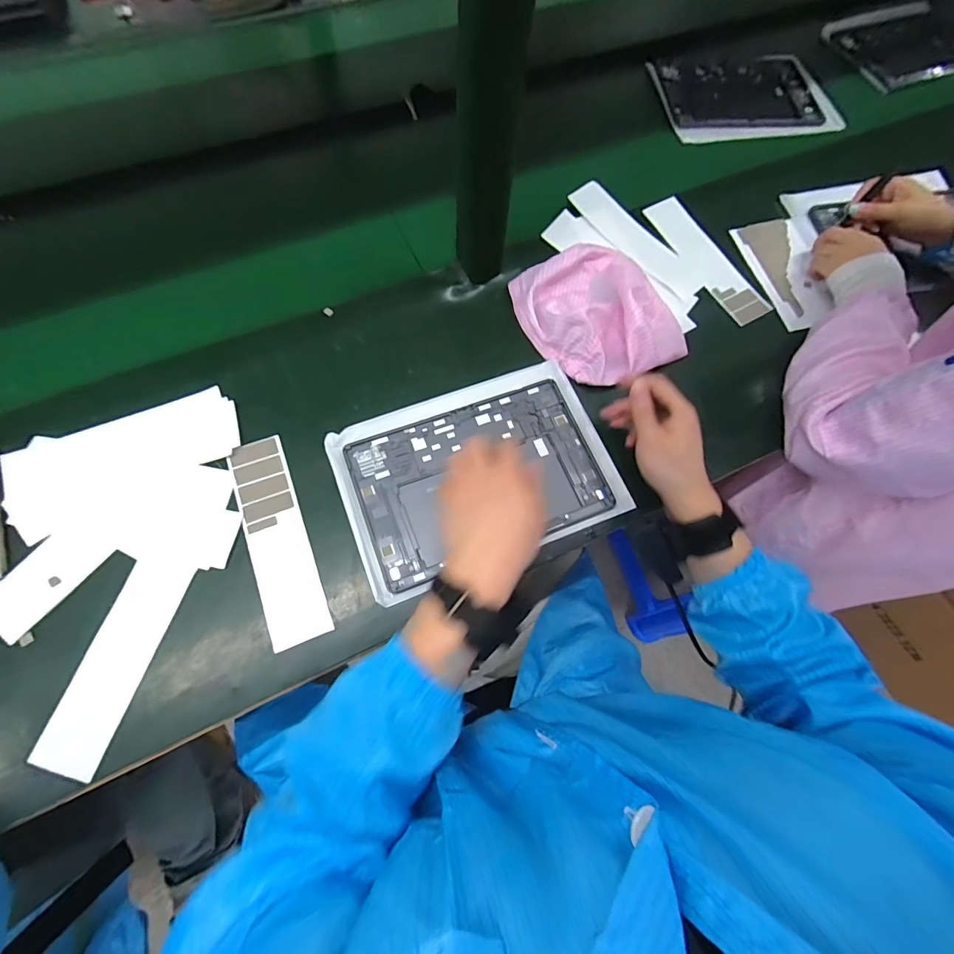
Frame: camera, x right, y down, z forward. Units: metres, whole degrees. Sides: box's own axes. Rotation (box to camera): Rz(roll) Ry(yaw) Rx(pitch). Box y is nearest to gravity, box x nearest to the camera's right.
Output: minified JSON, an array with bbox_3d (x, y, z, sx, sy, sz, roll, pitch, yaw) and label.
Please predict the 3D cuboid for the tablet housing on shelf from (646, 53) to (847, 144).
[{"bbox_3d":[0.454,-0.662,0.741,0.306,0.018,0.226,-11,71,-7],"label":"tablet housing on shelf"}]

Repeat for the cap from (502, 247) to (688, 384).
[{"bbox_3d":[0.157,-0.206,0.536,0.184,0.046,0.186,1,70,-3],"label":"cap"}]

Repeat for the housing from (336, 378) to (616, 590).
[{"bbox_3d":[0.003,-0.002,0.469,0.254,0.010,0.167,-20,71,-9],"label":"housing"}]

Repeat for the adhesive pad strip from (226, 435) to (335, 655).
[{"bbox_3d":[-0.204,0.061,0.439,0.057,0.006,0.214,-20,73,-11],"label":"adhesive pad strip"}]

